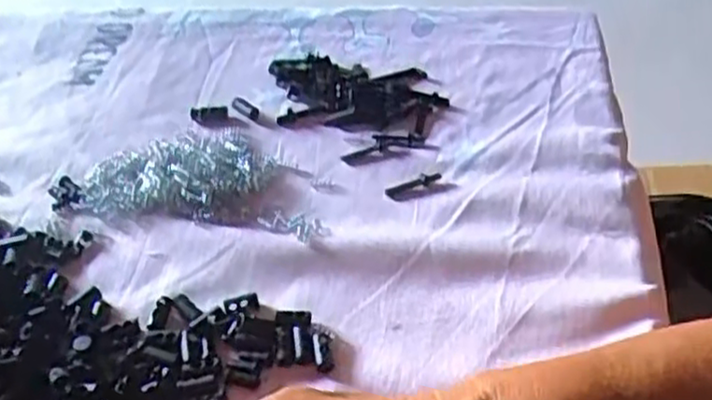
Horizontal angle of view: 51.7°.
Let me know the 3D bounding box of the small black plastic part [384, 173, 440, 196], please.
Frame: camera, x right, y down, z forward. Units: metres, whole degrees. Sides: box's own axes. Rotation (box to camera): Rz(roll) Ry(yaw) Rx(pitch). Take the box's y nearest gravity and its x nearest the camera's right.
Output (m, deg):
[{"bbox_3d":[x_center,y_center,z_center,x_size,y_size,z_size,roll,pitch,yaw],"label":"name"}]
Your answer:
[{"bbox_3d":[0.035,-0.010,0.443,0.036,0.004,0.008,-20,47,-15],"label":"small black plastic part"}]

